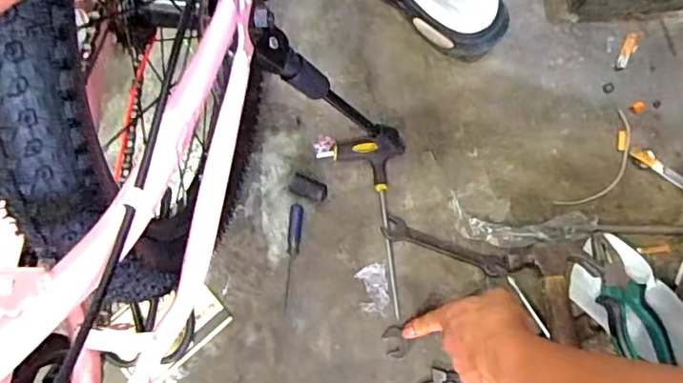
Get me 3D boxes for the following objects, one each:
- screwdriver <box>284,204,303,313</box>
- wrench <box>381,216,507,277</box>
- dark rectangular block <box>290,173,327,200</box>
[{"bbox_3d":[-0.057,0.074,0.619,0.016,0.012,0.116,7,92,1],"label":"screwdriver"},{"bbox_3d":[0.120,0.063,0.621,0.148,0.013,0.028,19,80,1],"label":"wrench"},{"bbox_3d":[-0.038,-0.004,0.623,0.041,0.027,0.023,23,80,2],"label":"dark rectangular block"}]

